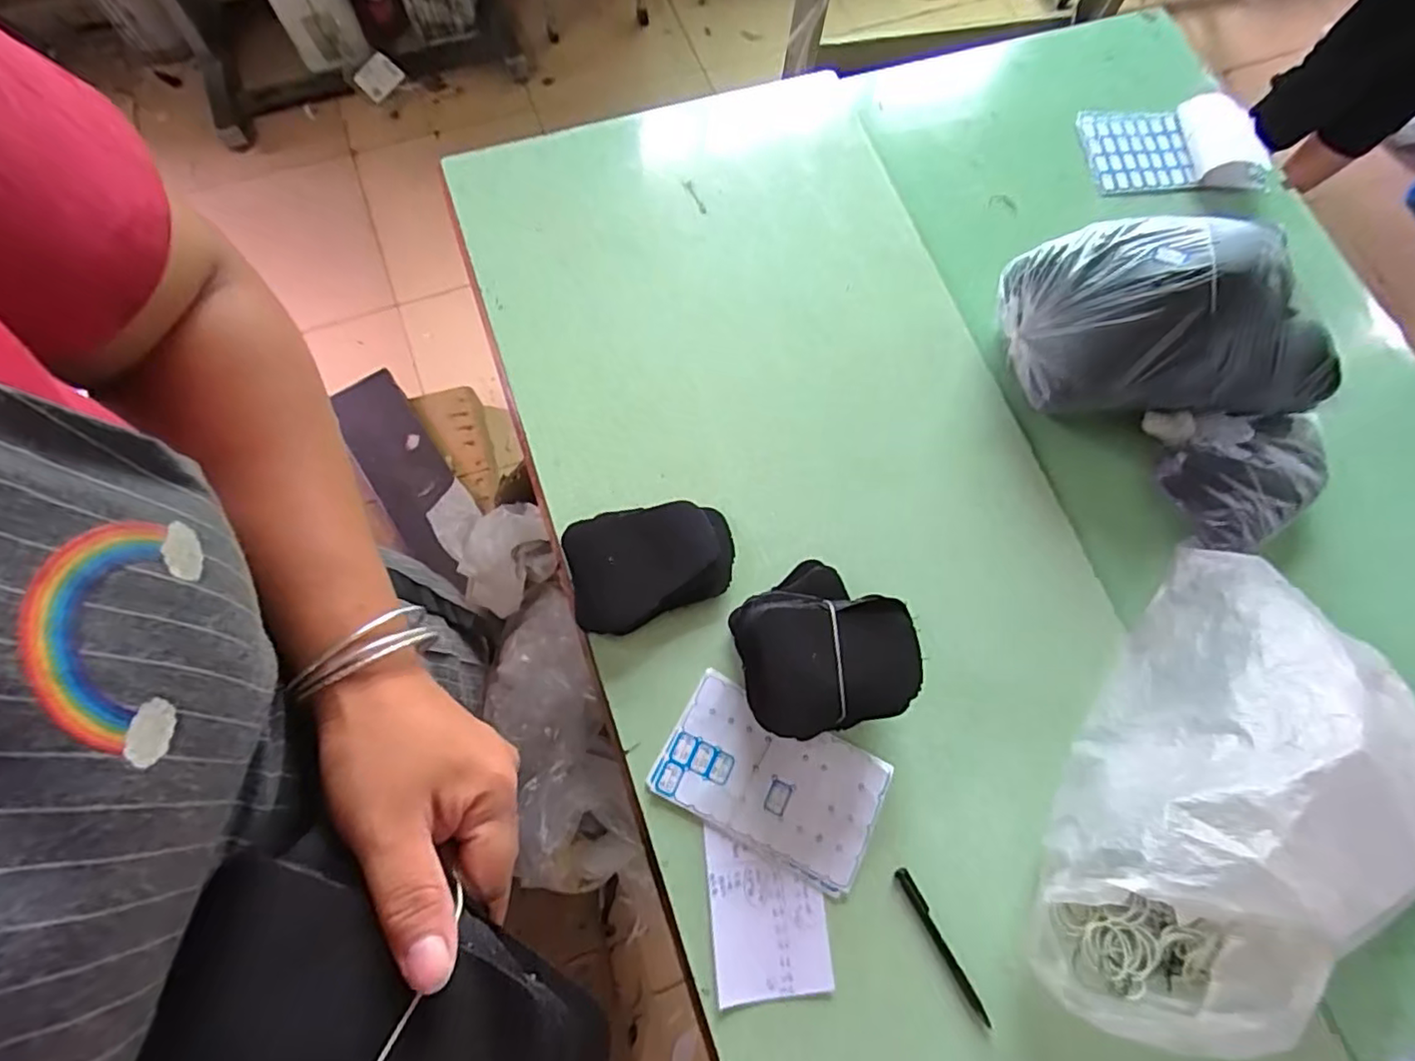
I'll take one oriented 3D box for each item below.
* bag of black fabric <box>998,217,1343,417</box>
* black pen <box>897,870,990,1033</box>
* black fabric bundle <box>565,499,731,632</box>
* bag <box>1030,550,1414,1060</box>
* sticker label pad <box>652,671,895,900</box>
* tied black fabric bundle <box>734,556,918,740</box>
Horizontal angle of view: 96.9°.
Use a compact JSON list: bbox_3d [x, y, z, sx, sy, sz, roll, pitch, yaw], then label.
[{"bbox_3d":[0.473,-0.216,0.651,0.316,0.139,0.165,2,76,5],"label":"bag of black fabric"},{"bbox_3d":[0.213,0.375,0.569,0.012,0.013,0.138,-29,77,-9],"label":"black pen"},{"bbox_3d":[-0.055,0.030,0.627,0.169,0.049,0.115,-18,76,-7],"label":"black fabric bundle"},{"bbox_3d":[0.460,0.226,0.523,0.222,0.166,0.440,39,76,8],"label":"bag"},{"bbox_3d":[0.061,0.235,0.592,0.202,0.005,0.123,28,76,6],"label":"sticker label pad"},{"bbox_3d":[0.102,0.108,0.578,0.147,0.095,0.153,-19,76,-7],"label":"tied black fabric bundle"}]

